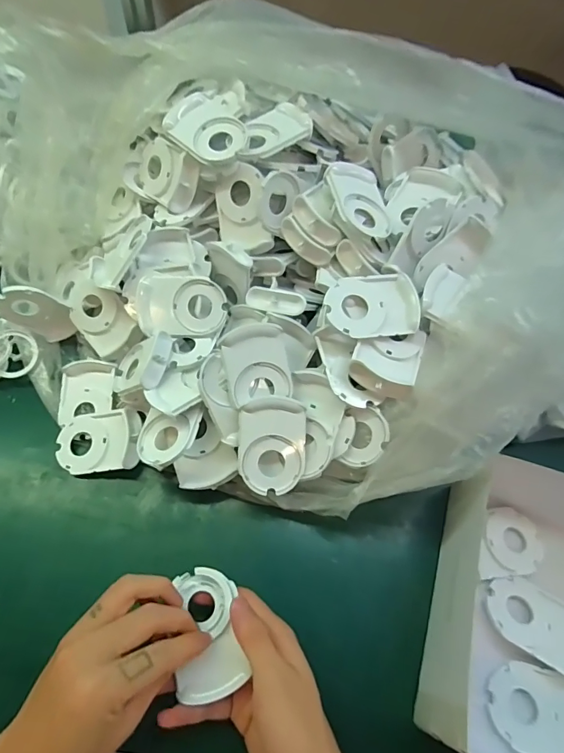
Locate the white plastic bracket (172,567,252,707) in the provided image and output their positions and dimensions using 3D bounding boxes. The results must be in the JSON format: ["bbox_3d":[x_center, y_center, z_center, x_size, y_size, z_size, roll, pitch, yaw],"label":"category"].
[{"bbox_3d":[-0.054,0.188,0.312,0.047,0.018,0.082,-6,62,-7],"label":"white plastic bracket"}]

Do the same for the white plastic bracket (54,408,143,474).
[{"bbox_3d":[-0.178,0.064,0.407,0.085,0.020,0.057,-7,68,10],"label":"white plastic bracket"}]

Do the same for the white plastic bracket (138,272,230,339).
[{"bbox_3d":[-0.097,-0.070,0.411,0.082,0.021,0.057,2,97,-2],"label":"white plastic bracket"}]

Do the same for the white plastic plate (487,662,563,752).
[{"bbox_3d":[0.202,0.256,0.318,0.081,0.013,0.055,15,60,6],"label":"white plastic plate"}]

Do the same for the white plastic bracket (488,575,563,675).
[{"bbox_3d":[0.212,0.202,0.344,0.078,0.010,0.053,34,63,16],"label":"white plastic bracket"}]

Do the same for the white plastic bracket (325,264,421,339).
[{"bbox_3d":[0.077,-0.061,0.362,0.078,0.015,0.058,-6,71,-7],"label":"white plastic bracket"}]

